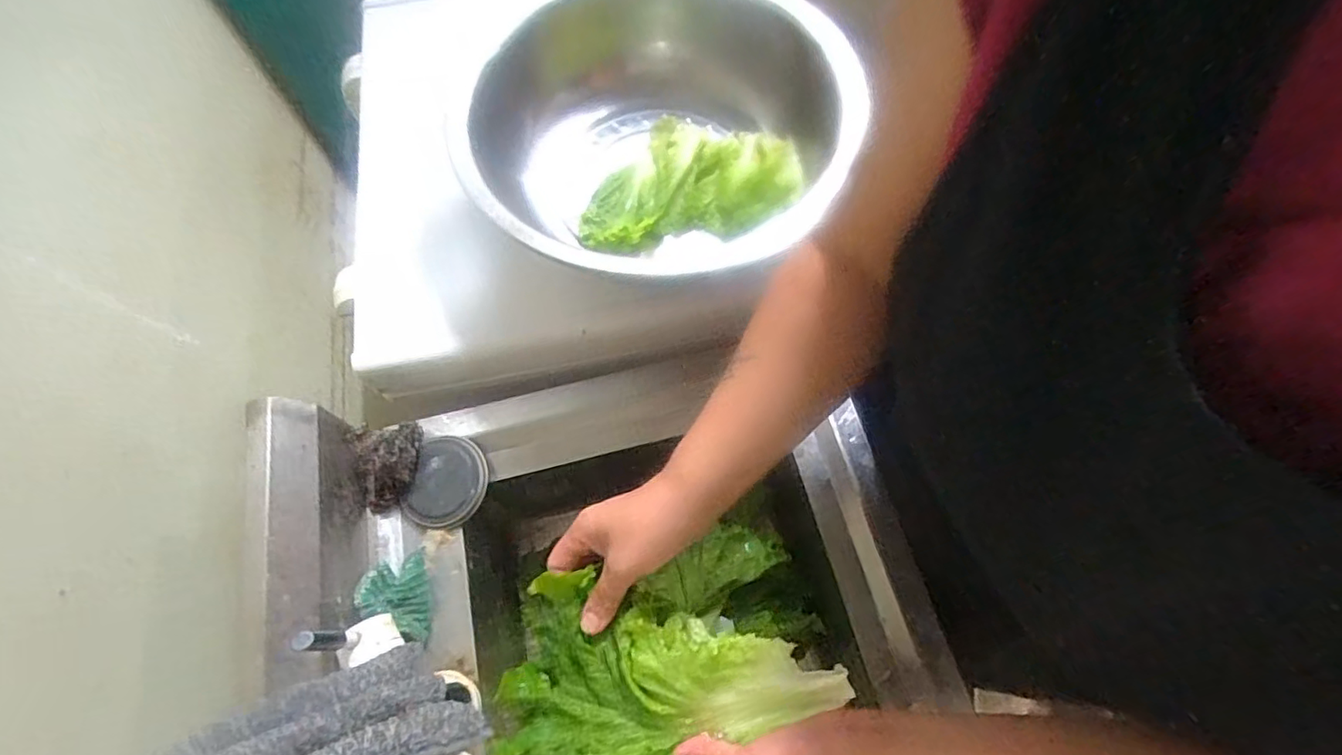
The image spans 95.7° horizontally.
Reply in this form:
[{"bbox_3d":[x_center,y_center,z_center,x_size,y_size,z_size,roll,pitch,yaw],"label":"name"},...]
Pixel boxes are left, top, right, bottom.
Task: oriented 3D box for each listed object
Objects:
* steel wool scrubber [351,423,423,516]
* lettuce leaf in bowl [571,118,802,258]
[{"bbox_3d":[-0.258,0.078,0.555,0.056,0.029,0.081,-12,68,-4],"label":"steel wool scrubber"},{"bbox_3d":[0.014,-0.202,0.610,0.210,0.038,0.147,-7,68,-2],"label":"lettuce leaf in bowl"}]

